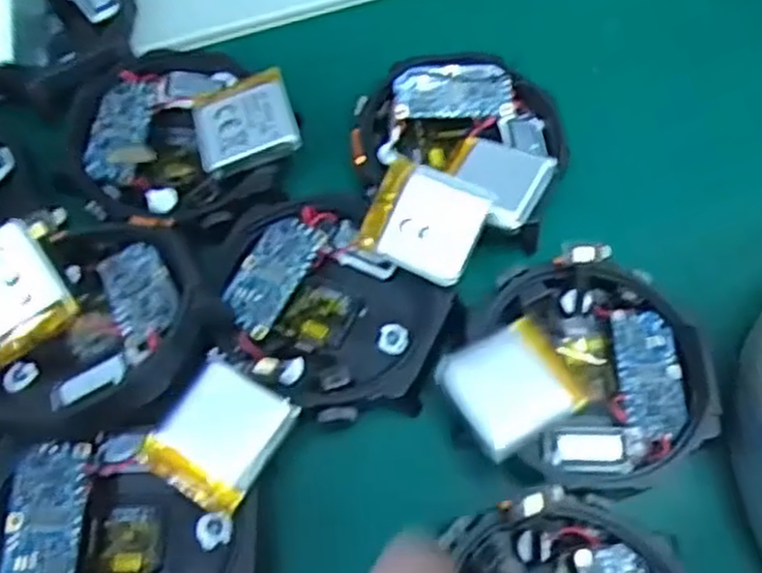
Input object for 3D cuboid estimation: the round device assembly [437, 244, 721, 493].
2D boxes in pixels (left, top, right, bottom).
[{"bbox_3d":[0.039,0.017,0.156,0.054,0.016,0.047,-9,64,-7],"label":"round device assembly"}]

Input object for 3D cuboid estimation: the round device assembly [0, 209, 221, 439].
[{"bbox_3d":[-0.059,0.004,0.148,0.049,0.010,0.047,1,63,-2],"label":"round device assembly"}]

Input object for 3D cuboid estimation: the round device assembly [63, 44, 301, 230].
[{"bbox_3d":[-0.046,-0.037,0.175,0.049,0.008,0.050,1,63,-2],"label":"round device assembly"}]

